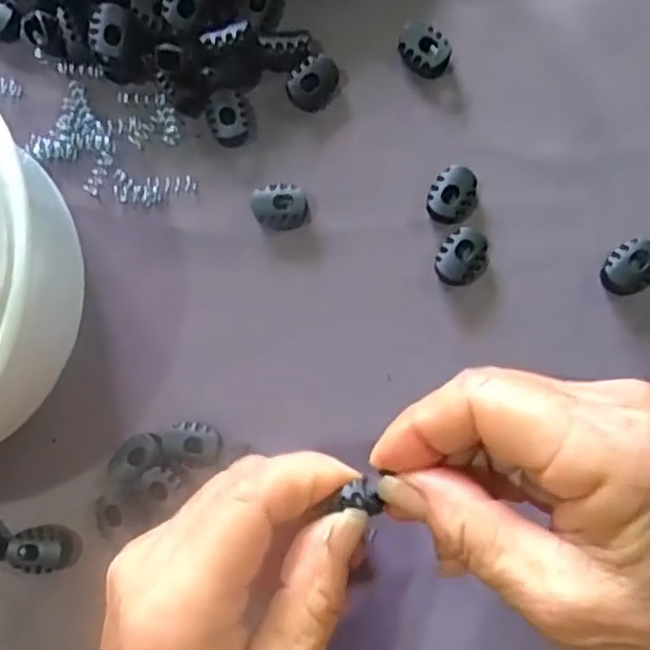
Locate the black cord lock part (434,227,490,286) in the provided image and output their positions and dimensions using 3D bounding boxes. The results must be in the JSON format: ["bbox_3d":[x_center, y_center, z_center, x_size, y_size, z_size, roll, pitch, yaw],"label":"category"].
[{"bbox_3d":[0.053,-0.026,0.252,0.022,0.009,0.019,-39,83,0],"label":"black cord lock part"}]

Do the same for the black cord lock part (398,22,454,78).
[{"bbox_3d":[0.040,-0.111,0.262,0.021,0.009,0.016,41,89,7],"label":"black cord lock part"}]

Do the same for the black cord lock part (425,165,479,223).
[{"bbox_3d":[0.050,-0.052,0.255,0.018,0.007,0.023,10,86,5],"label":"black cord lock part"}]

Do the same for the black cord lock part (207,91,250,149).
[{"bbox_3d":[-0.039,-0.084,0.266,0.016,0.011,0.021,-13,84,3],"label":"black cord lock part"}]

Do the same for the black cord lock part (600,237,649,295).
[{"bbox_3d":[0.117,-0.023,0.245,0.024,0.006,0.018,-41,83,0],"label":"black cord lock part"}]

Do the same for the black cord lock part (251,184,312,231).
[{"bbox_3d":[-0.017,-0.047,0.261,0.021,0.010,0.018,-11,84,3],"label":"black cord lock part"}]

